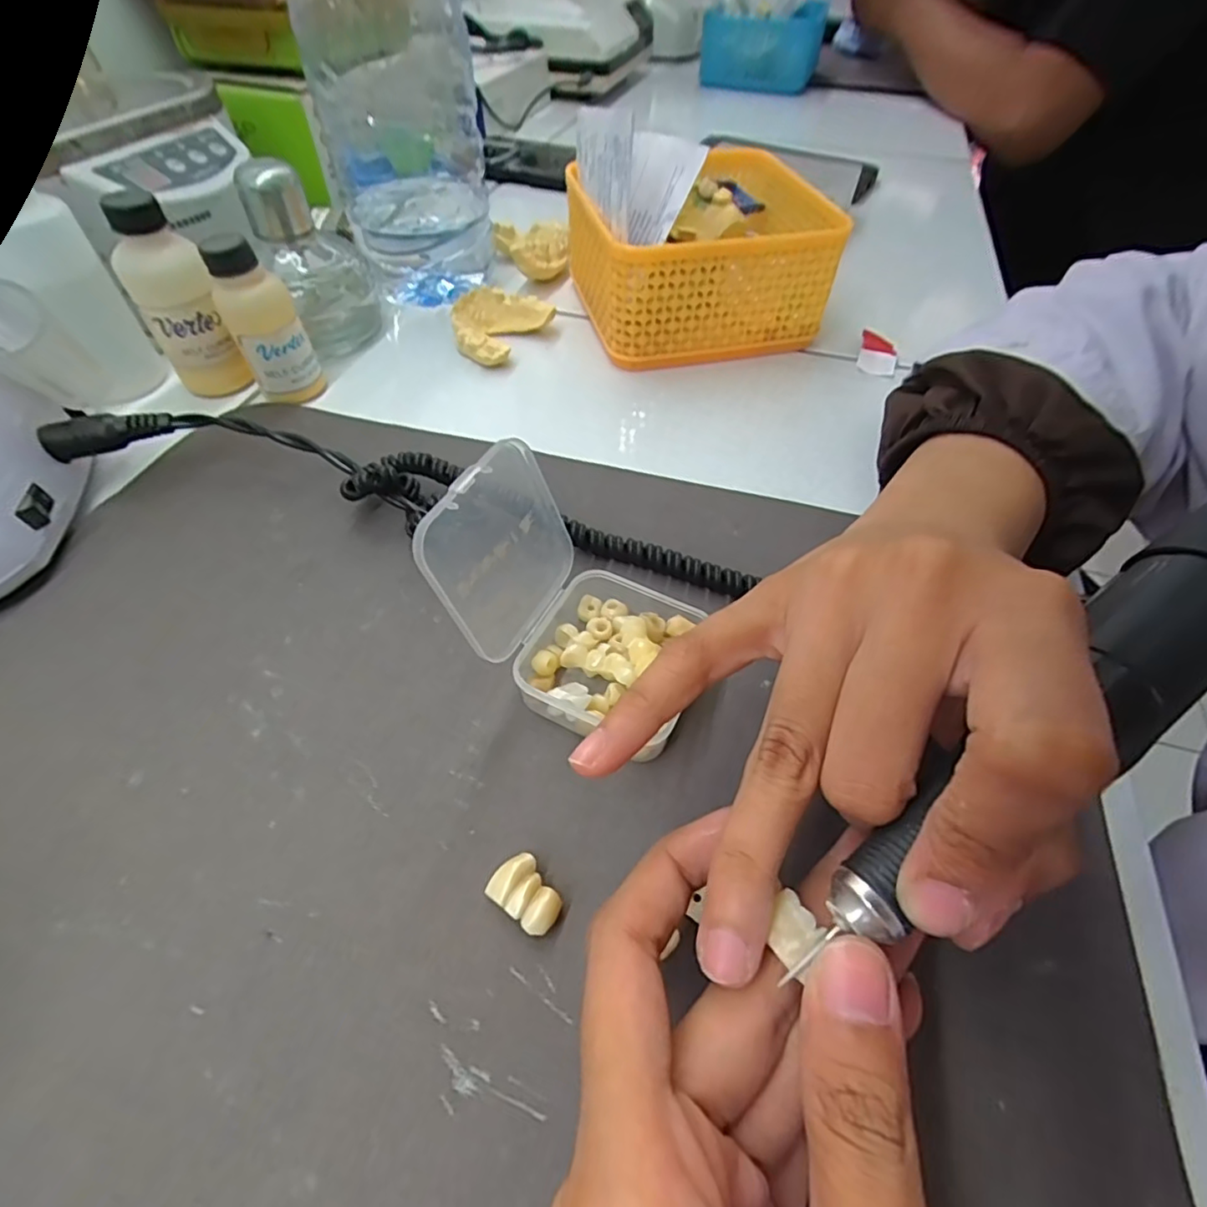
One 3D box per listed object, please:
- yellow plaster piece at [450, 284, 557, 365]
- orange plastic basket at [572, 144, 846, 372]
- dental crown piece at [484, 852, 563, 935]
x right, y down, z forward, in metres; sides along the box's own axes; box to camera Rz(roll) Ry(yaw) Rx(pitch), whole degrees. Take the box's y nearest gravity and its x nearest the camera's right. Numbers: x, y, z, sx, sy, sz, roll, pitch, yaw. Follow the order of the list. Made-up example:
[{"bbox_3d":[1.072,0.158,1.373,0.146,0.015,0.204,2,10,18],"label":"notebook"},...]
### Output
[{"bbox_3d":[-0.062,-0.162,0.341,0.048,0.021,0.052,1,52,-1],"label":"yellow plaster piece"},{"bbox_3d":[0.054,-0.209,0.352,0.133,0.065,0.135,-10,53,-10],"label":"orange plastic basket"},{"bbox_3d":[-0.021,0.080,0.163,0.020,0.007,0.014,32,58,21],"label":"dental crown piece"}]

